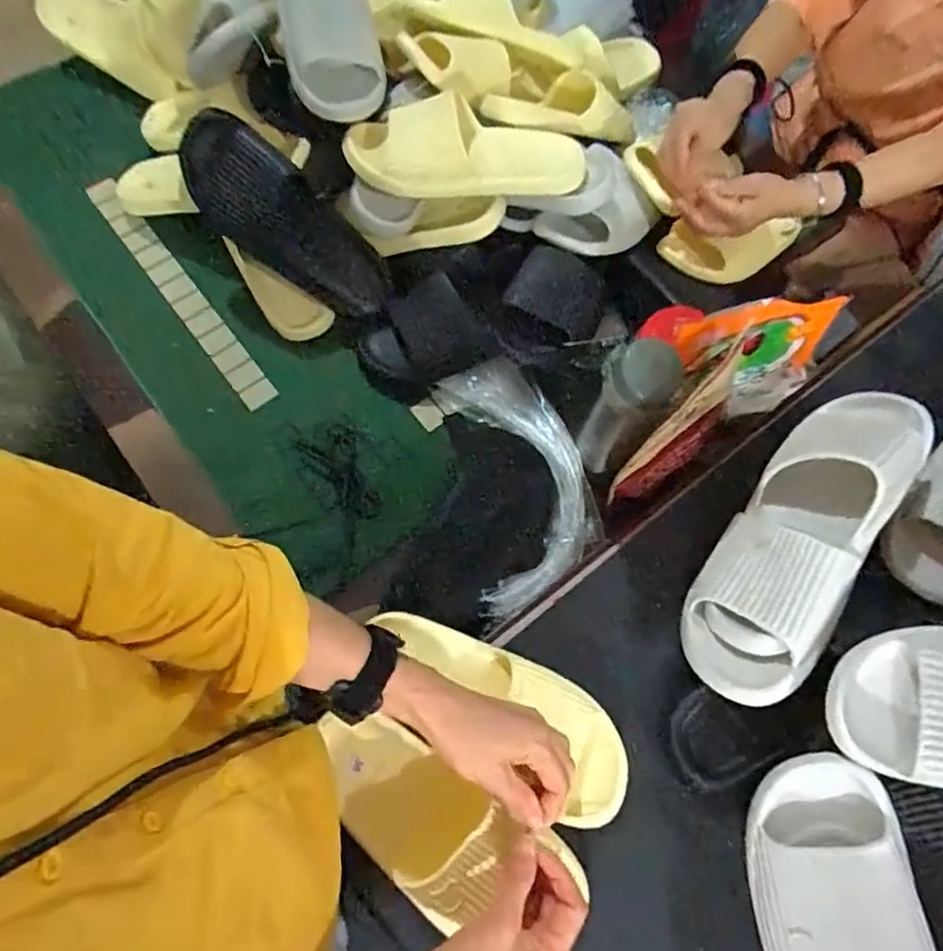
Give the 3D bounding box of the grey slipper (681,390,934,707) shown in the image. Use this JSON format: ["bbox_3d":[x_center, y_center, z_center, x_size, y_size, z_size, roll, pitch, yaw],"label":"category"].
[{"bbox_3d":[0.300,0.040,0.561,0.103,0.103,0.325,35,71,10],"label":"grey slipper"}]

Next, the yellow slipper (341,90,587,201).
[{"bbox_3d":[-0.006,-0.366,0.723,0.259,0.056,0.105,-5,69,-5],"label":"yellow slipper"}]

